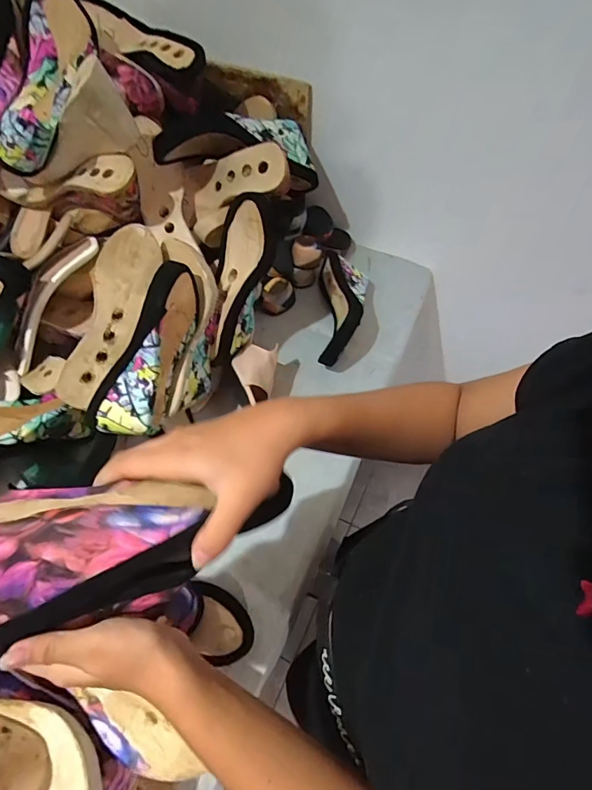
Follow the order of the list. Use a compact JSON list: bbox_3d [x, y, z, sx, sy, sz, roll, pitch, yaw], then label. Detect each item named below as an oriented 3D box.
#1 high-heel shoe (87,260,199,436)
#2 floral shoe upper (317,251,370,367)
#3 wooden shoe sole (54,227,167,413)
[{"bbox_3d":[-0.173,-0.052,0.513,0.076,0.076,0.220,21,88,12],"label":"high-heel shoe"},{"bbox_3d":[0.071,-0.149,0.696,0.080,0.079,0.226,7,61,5],"label":"floral shoe upper"},{"bbox_3d":[-0.229,-0.095,0.539,0.076,0.060,0.232,16,80,9],"label":"wooden shoe sole"}]

